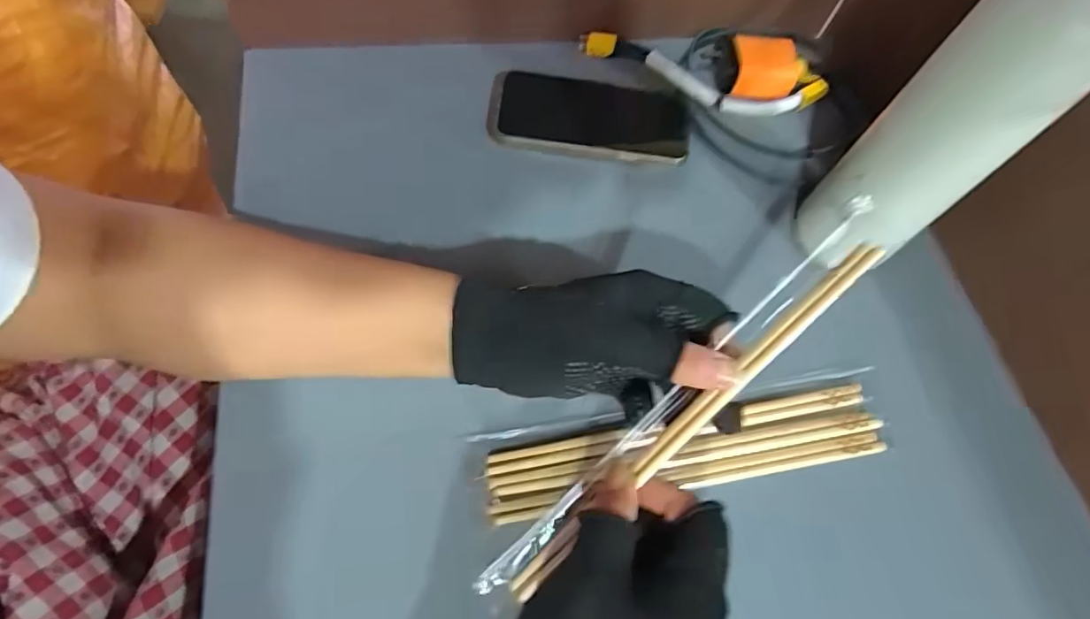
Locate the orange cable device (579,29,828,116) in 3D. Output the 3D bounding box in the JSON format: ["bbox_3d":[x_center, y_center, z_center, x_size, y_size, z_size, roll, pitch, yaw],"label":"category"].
[{"bbox_3d":[0.128,-0.203,0.457,0.195,0.023,0.080,15,62,-1],"label":"orange cable device"}]

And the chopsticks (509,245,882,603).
[{"bbox_3d":[0.070,0.054,0.270,0.237,0.006,0.011,-44,73,3],"label":"chopsticks"}]

